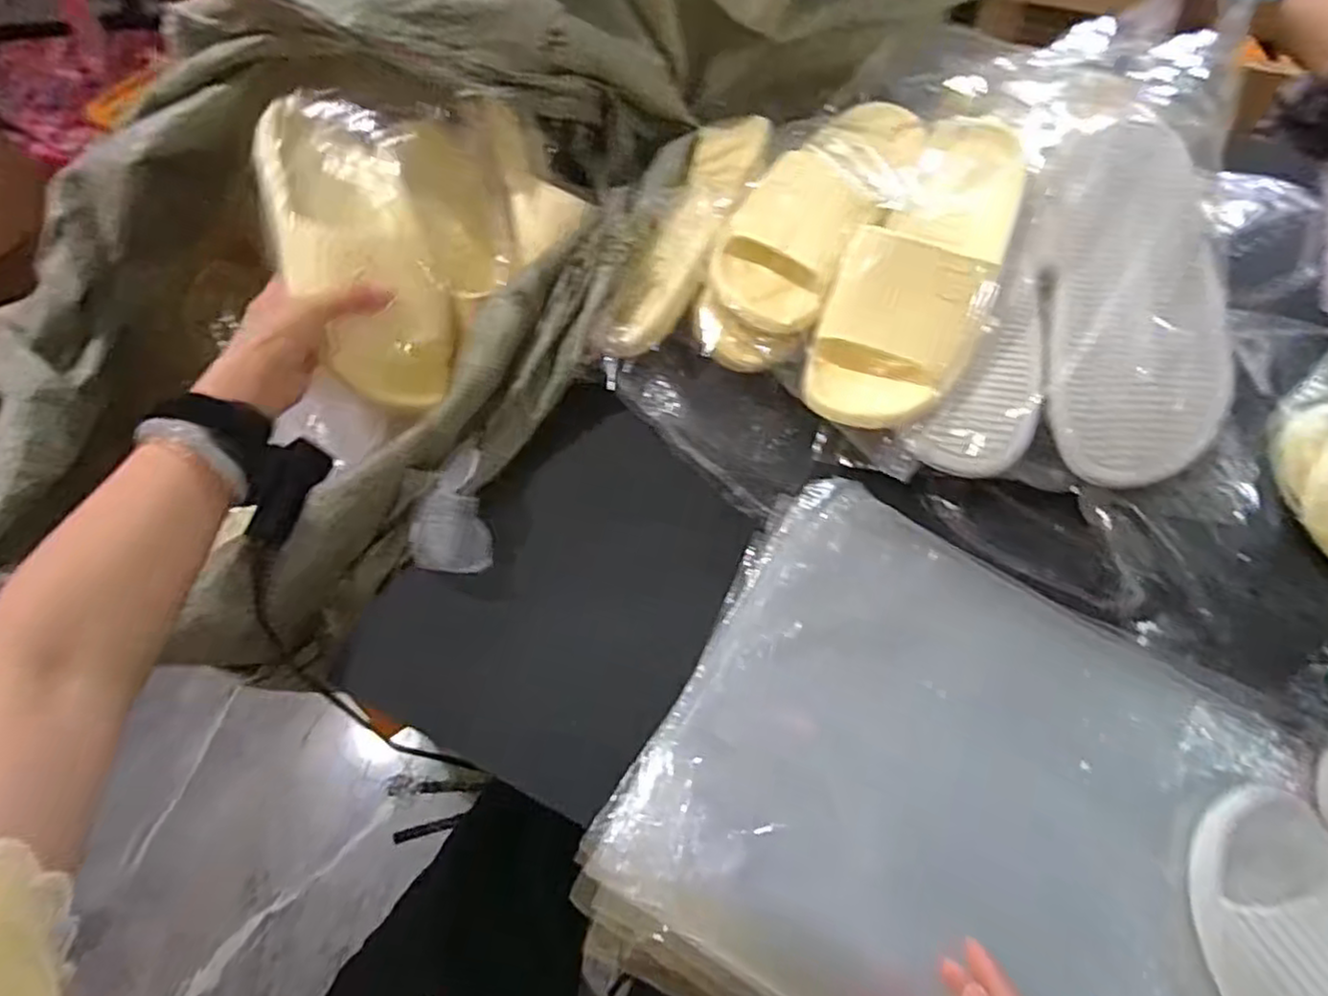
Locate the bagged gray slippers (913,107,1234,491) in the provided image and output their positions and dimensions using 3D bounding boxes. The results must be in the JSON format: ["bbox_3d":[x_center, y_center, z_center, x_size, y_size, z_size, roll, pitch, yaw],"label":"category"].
[{"bbox_3d":[0.313,-0.131,0.513,0.167,0.080,0.278,16,81,17],"label":"bagged gray slippers"}]

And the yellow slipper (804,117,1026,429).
[{"bbox_3d":[0.179,-0.159,0.489,0.103,0.076,0.224,27,86,10],"label":"yellow slipper"}]

